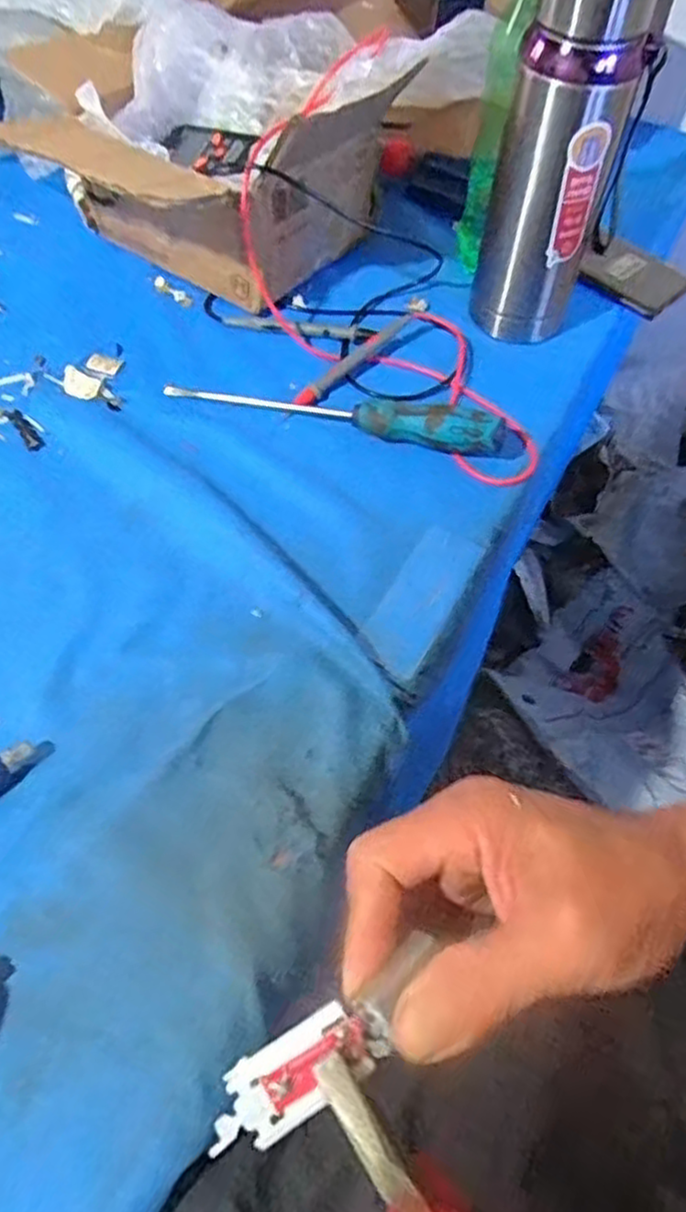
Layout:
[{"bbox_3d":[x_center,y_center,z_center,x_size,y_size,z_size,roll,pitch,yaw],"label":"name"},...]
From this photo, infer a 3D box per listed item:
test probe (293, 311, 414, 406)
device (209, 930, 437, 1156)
[{"bbox_3d":[0.012,-0.194,0.568,0.015,0.008,0.136,36,63,18],"label":"test probe"},{"bbox_3d":[-0.002,0.137,0.230,0.085,0.010,0.025,-33,64,-19],"label":"device"}]

